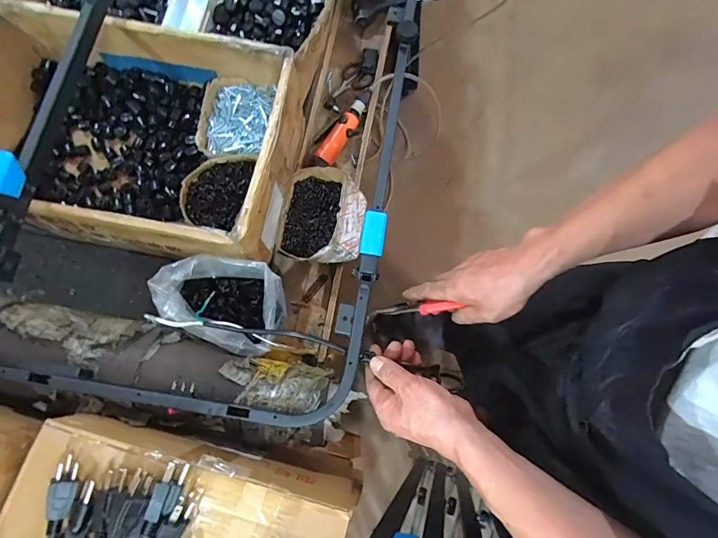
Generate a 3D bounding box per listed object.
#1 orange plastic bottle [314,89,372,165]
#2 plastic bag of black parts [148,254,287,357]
[{"bbox_3d":[-0.028,-0.291,0.841,0.051,0.040,0.187,36,78,8],"label":"orange plastic bottle"},{"bbox_3d":[-0.200,0.046,0.623,0.176,0.111,0.125,23,76,5],"label":"plastic bag of black parts"}]

